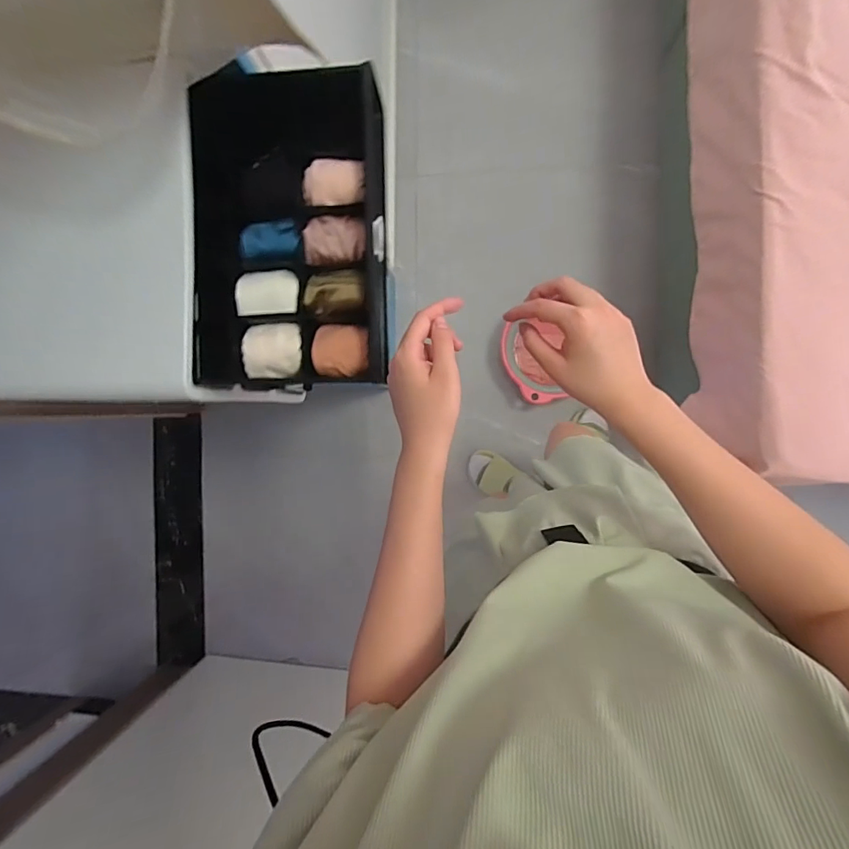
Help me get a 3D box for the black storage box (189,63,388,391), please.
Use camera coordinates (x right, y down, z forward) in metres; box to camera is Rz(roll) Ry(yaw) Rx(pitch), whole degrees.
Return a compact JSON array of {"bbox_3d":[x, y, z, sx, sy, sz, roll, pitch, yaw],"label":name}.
[{"bbox_3d":[-0.136,-0.197,0.501,0.205,0.090,0.314,1,92,7],"label":"black storage box"}]

